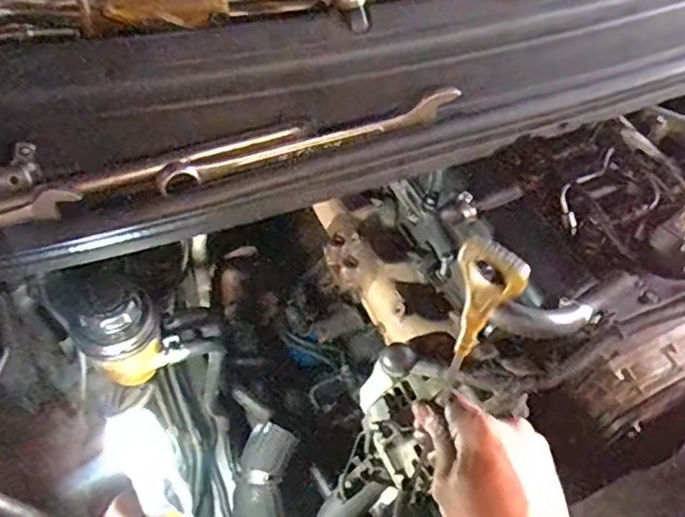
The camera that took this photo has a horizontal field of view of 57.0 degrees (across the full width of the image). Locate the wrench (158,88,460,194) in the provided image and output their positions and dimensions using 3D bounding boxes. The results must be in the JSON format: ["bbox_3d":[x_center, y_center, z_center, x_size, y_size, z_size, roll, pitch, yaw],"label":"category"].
[{"bbox_3d":[-0.019,-0.078,0.399,0.194,0.021,0.015,-17,59,-14],"label":"wrench"}]

